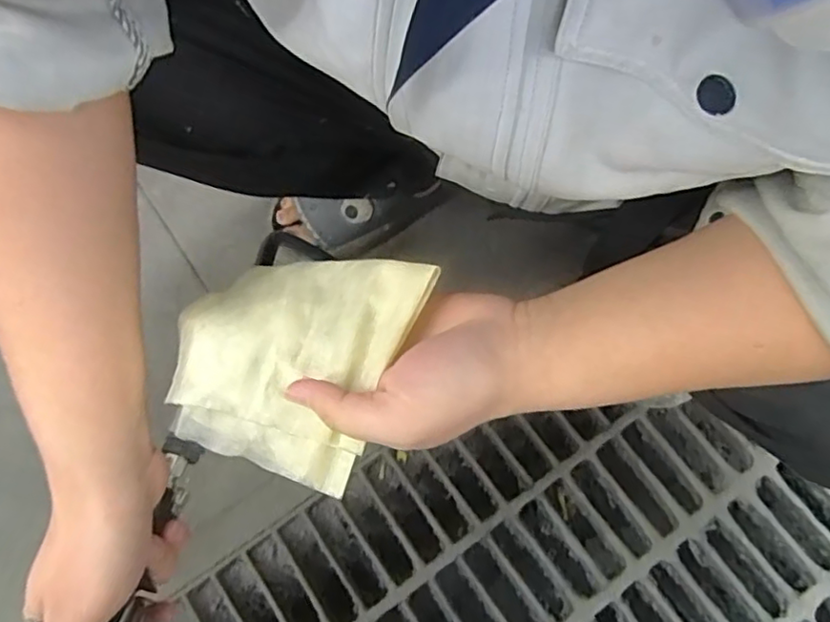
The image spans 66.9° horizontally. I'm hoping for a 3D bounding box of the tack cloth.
[{"bbox_3d":[-0.075,0.023,0.356,0.145,0.025,0.125,12,67,27],"label":"tack cloth"}]

